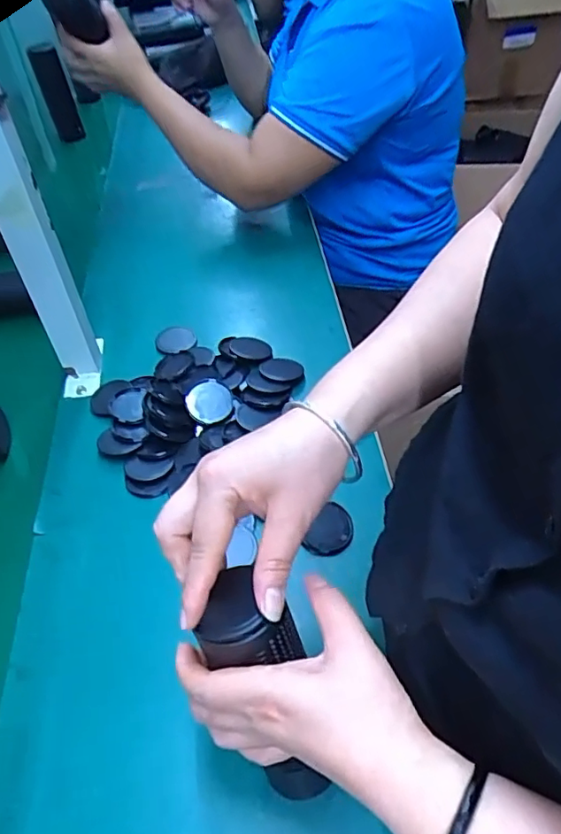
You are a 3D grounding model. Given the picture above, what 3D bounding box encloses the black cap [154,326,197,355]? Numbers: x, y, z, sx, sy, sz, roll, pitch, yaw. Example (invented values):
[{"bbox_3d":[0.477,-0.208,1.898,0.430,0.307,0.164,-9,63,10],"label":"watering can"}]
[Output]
[{"bbox_3d":[-0.132,-0.096,0.708,0.047,0.008,0.052,-33,54,-23],"label":"black cap"}]

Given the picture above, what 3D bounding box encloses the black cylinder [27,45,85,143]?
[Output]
[{"bbox_3d":[-0.449,-0.648,1.134,0.055,0.224,0.052,-17,79,-11],"label":"black cylinder"}]

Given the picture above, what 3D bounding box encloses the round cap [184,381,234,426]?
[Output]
[{"bbox_3d":[-0.077,-0.015,0.610,0.051,0.011,0.051,-2,66,3],"label":"round cap"}]

